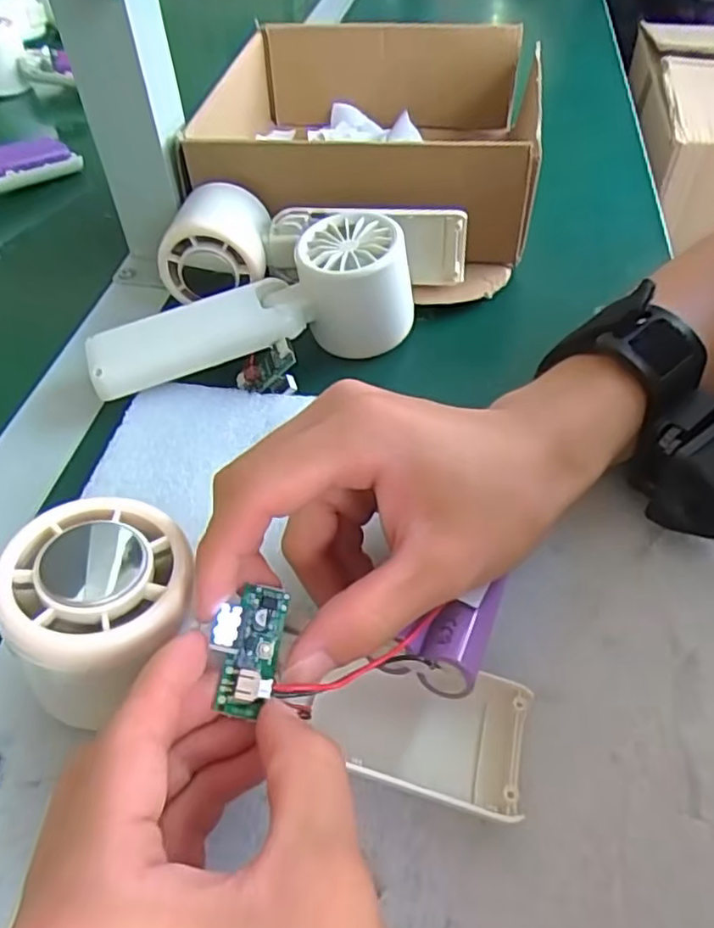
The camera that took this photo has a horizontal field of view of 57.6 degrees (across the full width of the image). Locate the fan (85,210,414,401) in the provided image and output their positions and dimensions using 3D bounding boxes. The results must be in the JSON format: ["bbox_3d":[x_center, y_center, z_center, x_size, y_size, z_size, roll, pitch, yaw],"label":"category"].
[{"bbox_3d":[-0.052,-0.077,0.323,0.162,0.049,0.051,-20,49,-11],"label":"fan"}]

